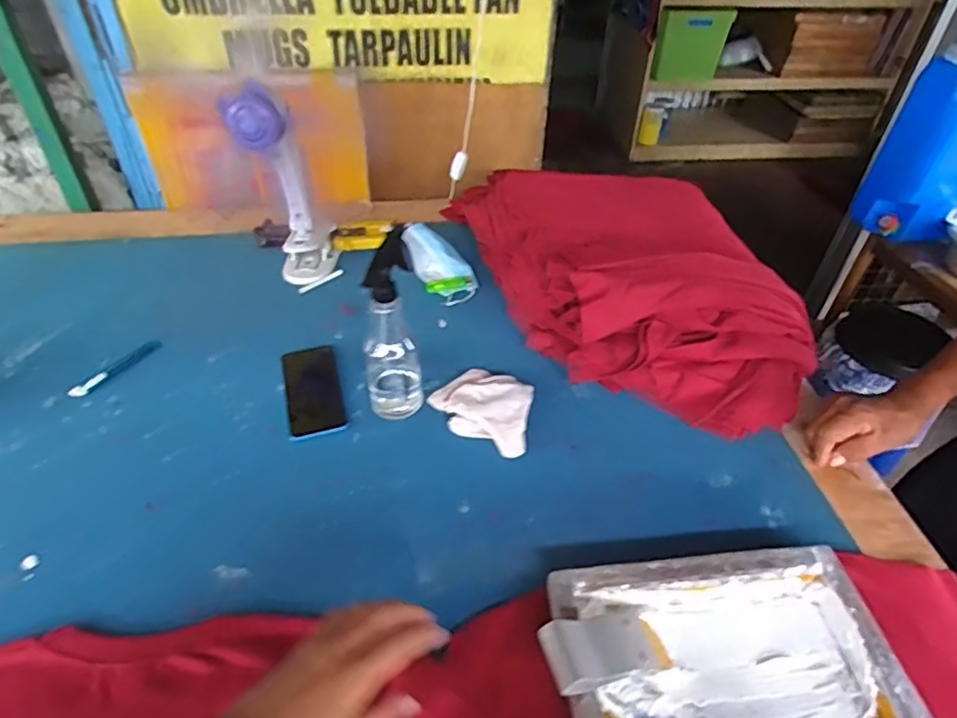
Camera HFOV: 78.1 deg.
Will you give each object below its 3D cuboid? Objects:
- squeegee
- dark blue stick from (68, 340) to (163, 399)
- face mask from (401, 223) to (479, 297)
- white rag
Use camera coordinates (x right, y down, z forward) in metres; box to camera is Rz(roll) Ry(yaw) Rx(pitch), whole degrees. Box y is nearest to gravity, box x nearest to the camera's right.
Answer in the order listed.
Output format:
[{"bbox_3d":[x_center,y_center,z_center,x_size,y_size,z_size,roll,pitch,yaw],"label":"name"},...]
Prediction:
[{"bbox_3d":[0.110,0.255,0.521,0.119,0.019,0.054,5,39,-30],"label":"squeegee"},{"bbox_3d":[-0.517,0.012,0.846,0.022,0.007,0.136,24,47,23],"label":"dark blue stick"},{"bbox_3d":[-0.076,-0.167,1.023,0.088,0.025,0.168,-27,64,-25],"label":"face mask"},{"bbox_3d":[0.008,0.059,0.782,0.147,0.035,0.107,20,46,21],"label":"white rag"}]

